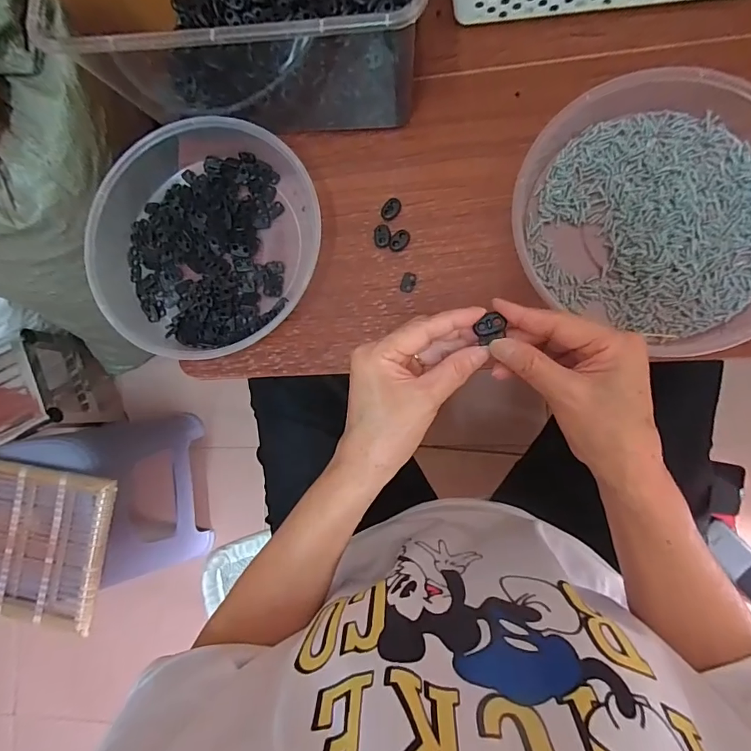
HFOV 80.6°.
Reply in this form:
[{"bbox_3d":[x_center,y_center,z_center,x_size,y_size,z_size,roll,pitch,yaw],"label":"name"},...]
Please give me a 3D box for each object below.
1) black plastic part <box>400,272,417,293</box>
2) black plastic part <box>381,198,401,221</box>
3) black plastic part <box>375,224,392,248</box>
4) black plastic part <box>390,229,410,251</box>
[{"bbox_3d":[0.031,-0.088,0.419,0.013,0.009,0.020,19,89,9],"label":"black plastic part"},{"bbox_3d":[0.015,-0.159,0.423,0.016,0.005,0.024,26,90,9],"label":"black plastic part"},{"bbox_3d":[0.007,-0.134,0.422,0.015,0.008,0.022,-12,85,7],"label":"black plastic part"},{"bbox_3d":[0.024,-0.128,0.418,0.013,0.010,0.023,38,92,9],"label":"black plastic part"}]

